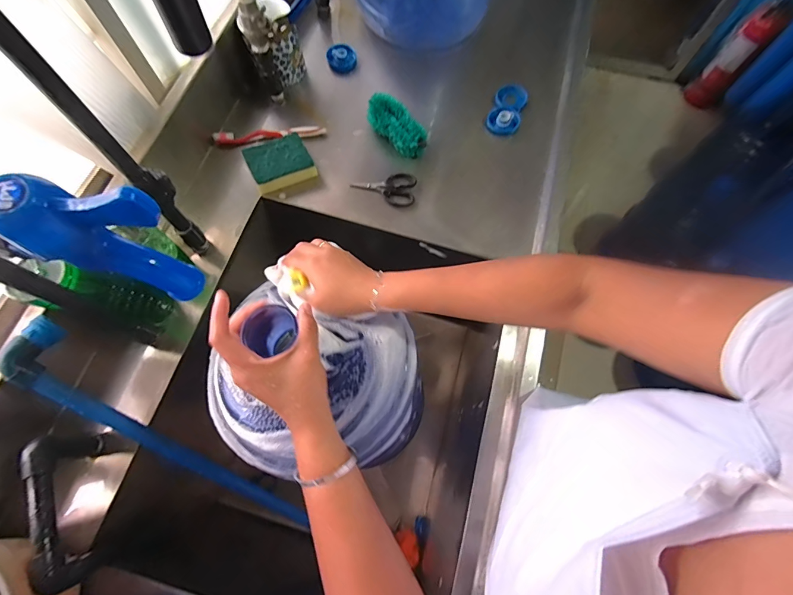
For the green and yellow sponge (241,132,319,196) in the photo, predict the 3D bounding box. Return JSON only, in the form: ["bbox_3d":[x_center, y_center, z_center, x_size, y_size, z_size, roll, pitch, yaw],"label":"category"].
[{"bbox_3d":[-0.192,-0.223,0.615,0.096,0.031,0.080,-24,72,-9],"label":"green and yellow sponge"}]

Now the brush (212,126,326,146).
[{"bbox_3d":[-0.219,-0.281,0.642,0.187,0.021,0.016,-8,70,-3],"label":"brush"}]

